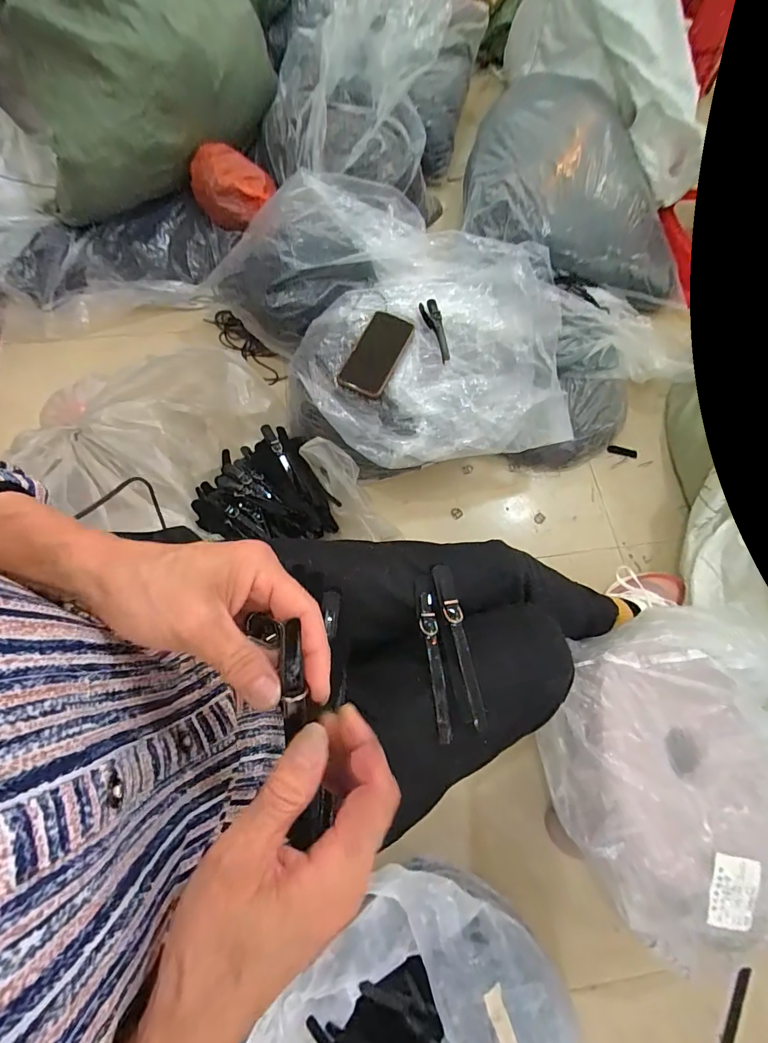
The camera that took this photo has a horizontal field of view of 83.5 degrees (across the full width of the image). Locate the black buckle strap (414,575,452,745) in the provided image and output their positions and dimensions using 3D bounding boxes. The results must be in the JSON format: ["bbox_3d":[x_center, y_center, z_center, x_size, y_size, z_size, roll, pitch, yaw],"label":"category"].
[{"bbox_3d":[0.043,0.116,0.378,0.015,0.011,0.139,-6,69,-4],"label":"black buckle strap"}]

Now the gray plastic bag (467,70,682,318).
[{"bbox_3d":[0.470,-0.841,1.073,0.530,0.170,0.641,6,69,1],"label":"gray plastic bag"}]

